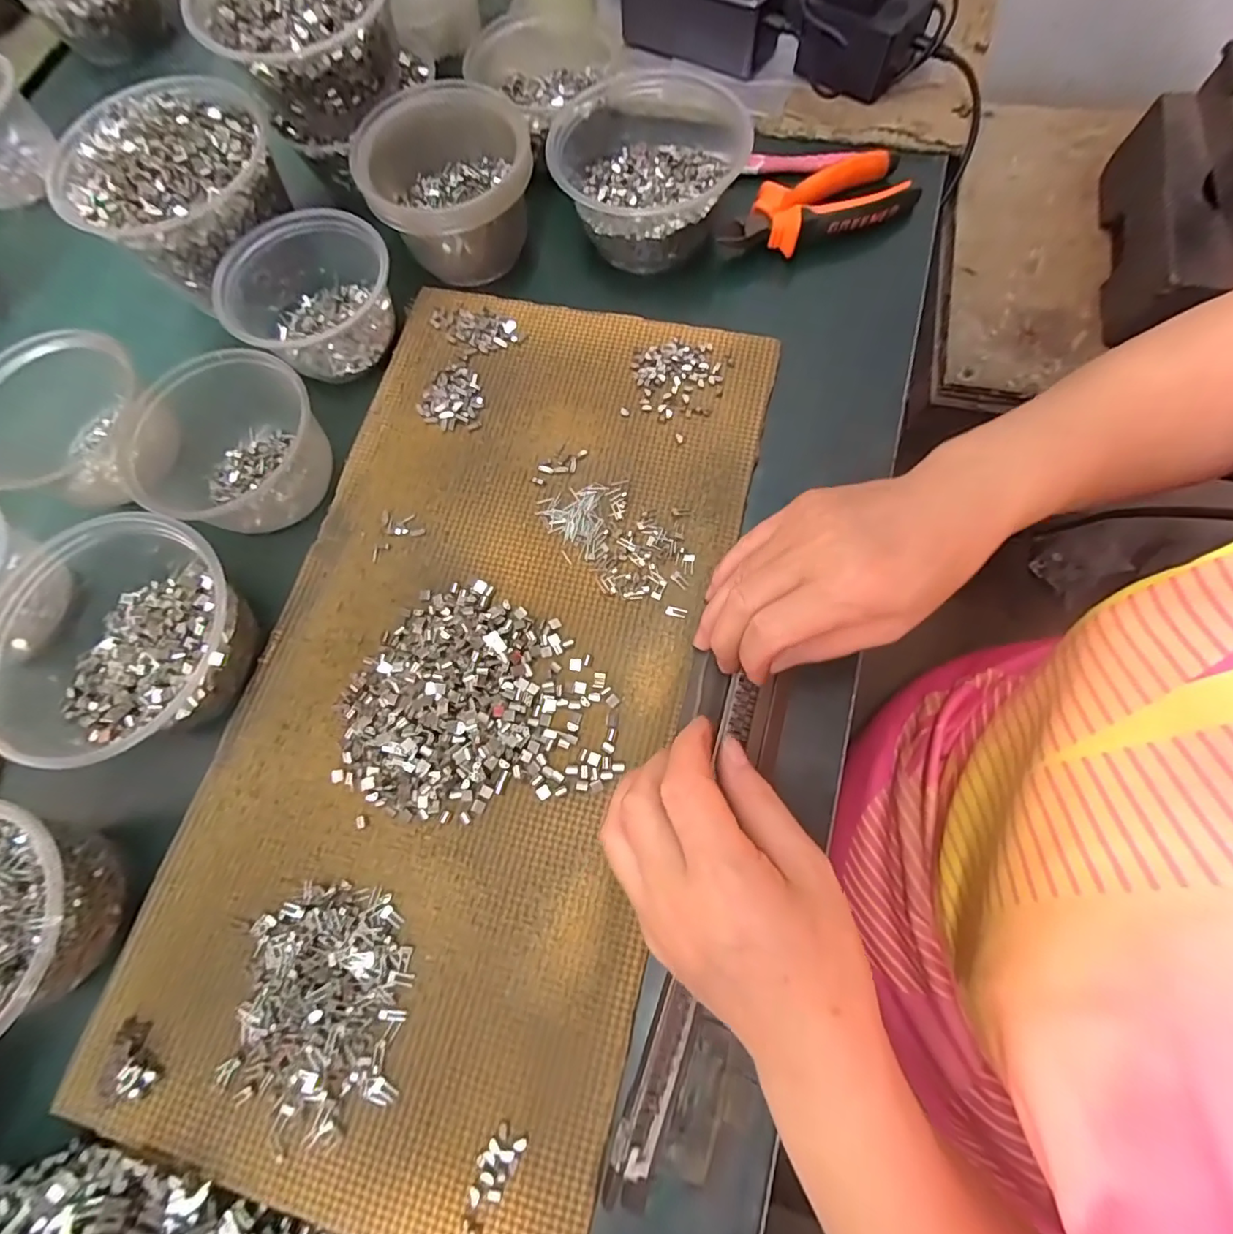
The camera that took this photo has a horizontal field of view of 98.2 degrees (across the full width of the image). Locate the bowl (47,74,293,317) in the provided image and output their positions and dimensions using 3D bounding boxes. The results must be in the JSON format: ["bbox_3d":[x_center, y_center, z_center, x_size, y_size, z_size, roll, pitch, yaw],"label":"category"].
[{"bbox_3d":[-0.305,-0.302,0.383,0.132,0.071,0.129,-1,74,2],"label":"bowl"}]

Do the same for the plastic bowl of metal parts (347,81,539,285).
[{"bbox_3d":[-0.115,-0.304,0.381,0.110,0.067,0.107,-1,74,2],"label":"plastic bowl of metal parts"}]

